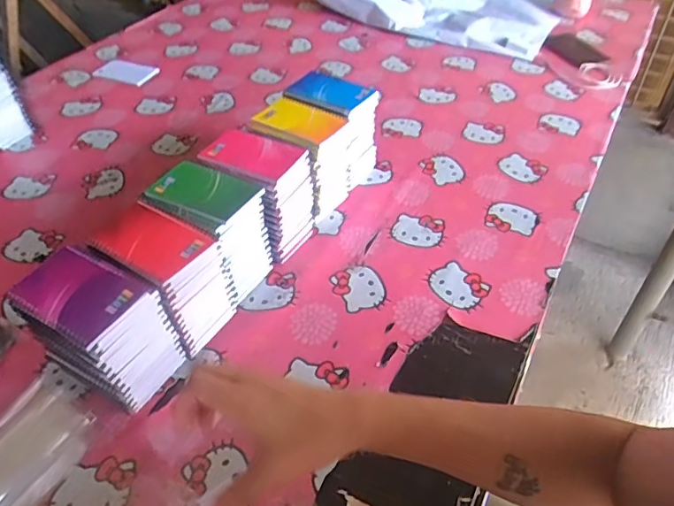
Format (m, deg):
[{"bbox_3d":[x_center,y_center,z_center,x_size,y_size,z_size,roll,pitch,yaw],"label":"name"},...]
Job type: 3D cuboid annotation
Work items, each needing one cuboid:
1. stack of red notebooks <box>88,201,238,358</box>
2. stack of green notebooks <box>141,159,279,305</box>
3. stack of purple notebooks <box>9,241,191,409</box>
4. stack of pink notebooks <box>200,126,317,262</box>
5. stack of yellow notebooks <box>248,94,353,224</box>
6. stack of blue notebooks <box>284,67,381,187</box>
[{"bbox_3d":[-0.208,0.037,0.660,0.126,0.156,0.098,21,48,21],"label":"stack of red notebooks"},{"bbox_3d":[-0.169,-0.026,0.725,0.132,0.155,0.102,21,48,22],"label":"stack of green notebooks"},{"bbox_3d":[-0.263,0.090,0.605,0.127,0.160,0.096,21,48,22],"label":"stack of purple notebooks"},{"bbox_3d":[-0.113,-0.083,0.778,0.130,0.154,0.096,22,48,22],"label":"stack of pink notebooks"},{"bbox_3d":[-0.058,-0.141,0.837,0.131,0.152,0.103,21,48,22],"label":"stack of yellow notebooks"},{"bbox_3d":[-0.003,-0.199,0.889,0.131,0.161,0.091,26,50,26],"label":"stack of blue notebooks"}]

